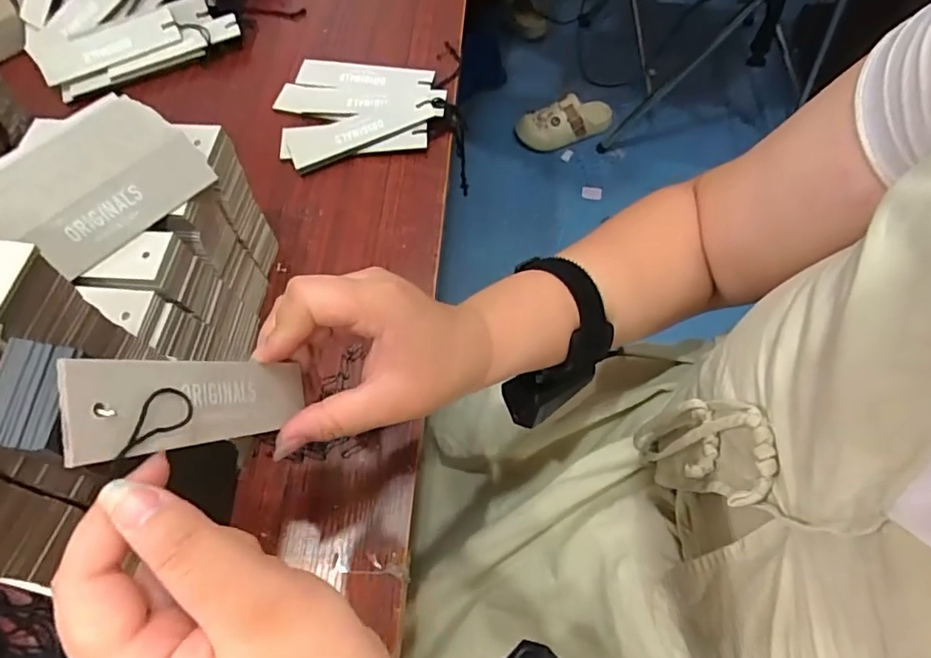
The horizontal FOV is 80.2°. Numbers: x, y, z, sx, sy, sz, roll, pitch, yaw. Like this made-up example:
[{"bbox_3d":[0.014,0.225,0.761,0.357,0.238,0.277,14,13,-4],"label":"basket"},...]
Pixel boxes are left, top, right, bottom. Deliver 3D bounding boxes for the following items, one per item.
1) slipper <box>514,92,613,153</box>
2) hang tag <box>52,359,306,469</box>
[{"bbox_3d":[0.249,-0.520,1.383,0.246,0.085,0.075,-23,66,-8],"label":"slipper"},{"bbox_3d":[-0.098,0.028,0.218,0.006,0.121,0.031,-12,83,14],"label":"hang tag"}]

